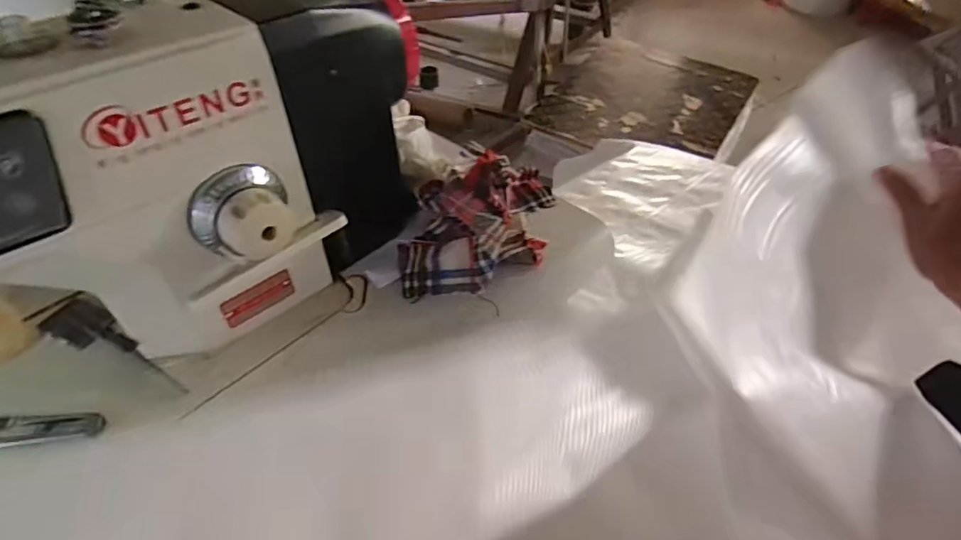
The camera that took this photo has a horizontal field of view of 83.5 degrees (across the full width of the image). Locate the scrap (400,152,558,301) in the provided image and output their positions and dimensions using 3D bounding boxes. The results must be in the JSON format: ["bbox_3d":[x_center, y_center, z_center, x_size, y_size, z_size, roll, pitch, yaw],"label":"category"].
[{"bbox_3d":[-0.001,-0.058,0.467,0.116,0.081,0.164,7,45,8],"label":"scrap"}]

